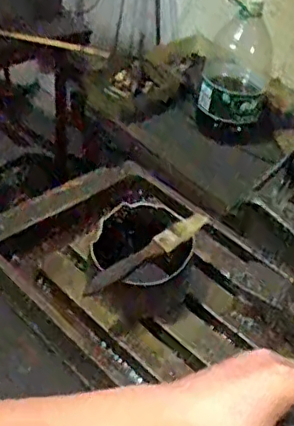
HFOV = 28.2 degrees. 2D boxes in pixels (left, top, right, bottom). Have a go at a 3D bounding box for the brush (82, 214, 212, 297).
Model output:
[{"bbox_3d":[0.002,0.038,0.573,0.142,0.018,0.021,-31,53,-19],"label":"brush"}]

